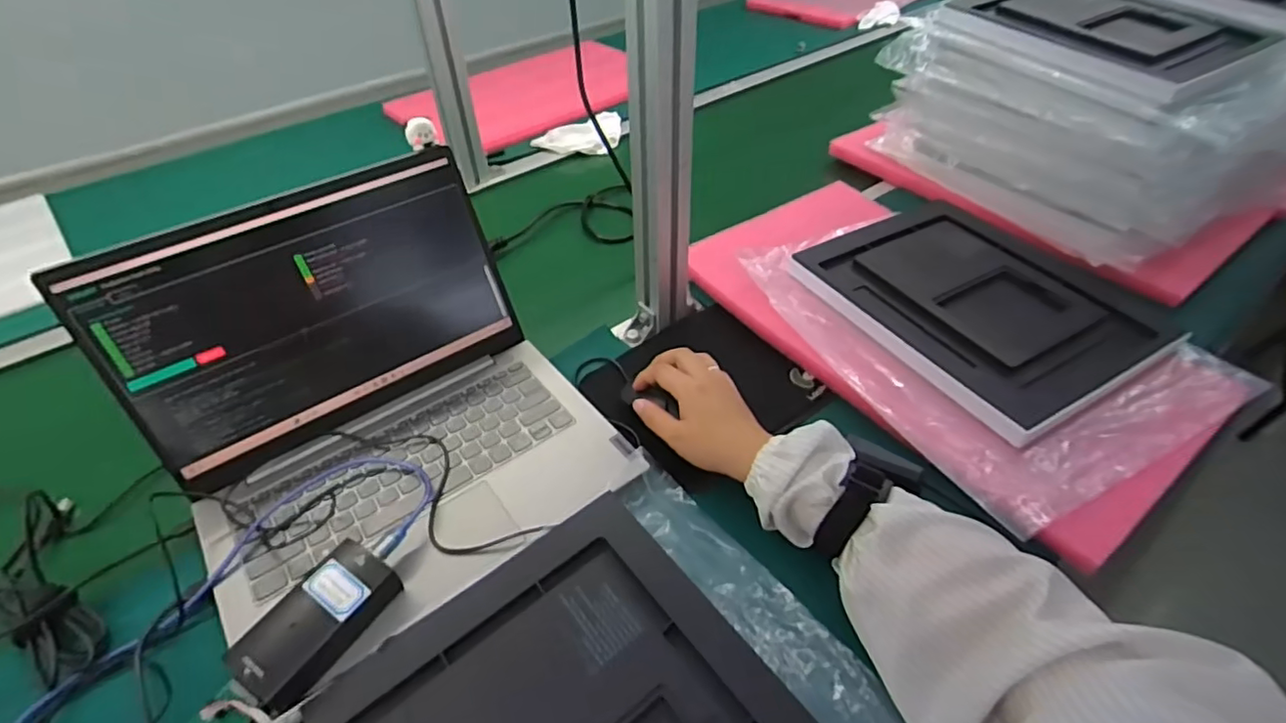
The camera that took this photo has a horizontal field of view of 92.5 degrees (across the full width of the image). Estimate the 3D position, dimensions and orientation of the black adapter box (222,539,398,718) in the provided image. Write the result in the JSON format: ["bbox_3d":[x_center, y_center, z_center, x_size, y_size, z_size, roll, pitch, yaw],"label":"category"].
[{"bbox_3d":[-0.220,0.176,0.419,0.055,0.027,0.104,23,49,23],"label":"black adapter box"}]

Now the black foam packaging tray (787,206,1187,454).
[{"bbox_3d":[0.319,-0.068,0.605,0.206,0.024,0.306,-16,46,-15],"label":"black foam packaging tray"}]

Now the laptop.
[{"bbox_3d":[-0.210,0.022,0.488,0.320,0.190,0.296,-29,50,-26],"label":"laptop"}]

